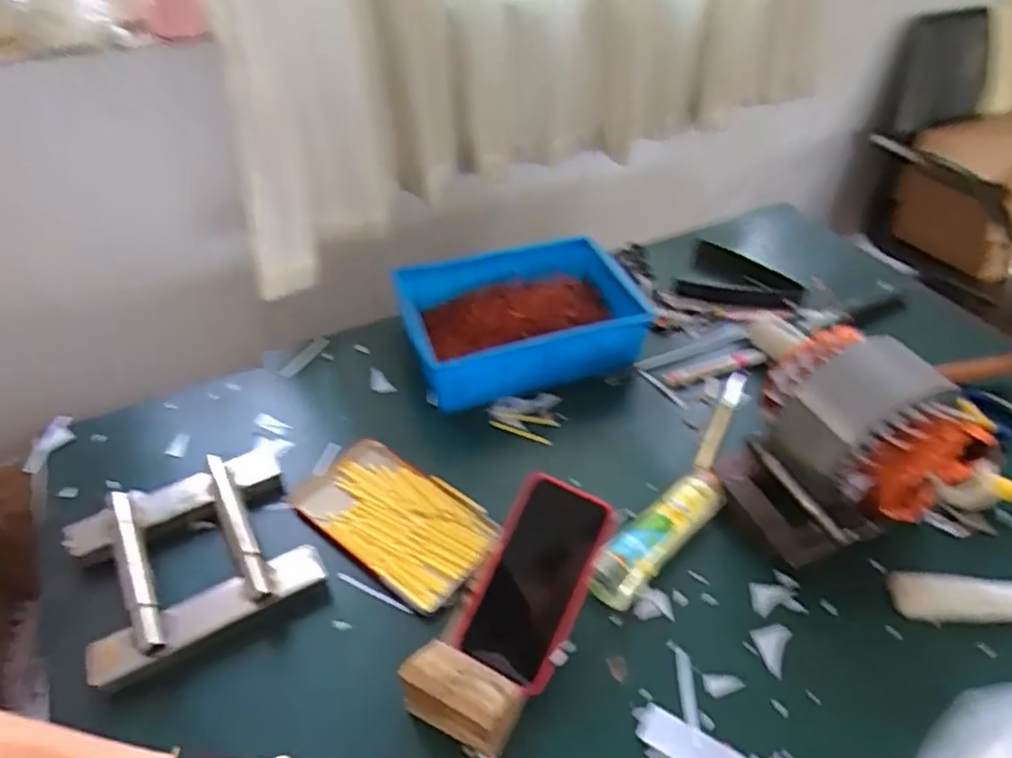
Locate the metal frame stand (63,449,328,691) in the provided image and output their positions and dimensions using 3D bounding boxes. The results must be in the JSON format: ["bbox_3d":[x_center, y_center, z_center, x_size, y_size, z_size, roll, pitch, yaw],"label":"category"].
[{"bbox_3d":[-0.292,0.163,0.618,0.193,0.044,0.183,-21,48,-21],"label":"metal frame stand"}]

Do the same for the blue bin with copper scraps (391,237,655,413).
[{"bbox_3d":[0.017,-0.075,0.862,0.289,0.095,0.193,-12,45,-13],"label":"blue bin with copper scraps"}]

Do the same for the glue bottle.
[{"bbox_3d":[0.151,0.151,0.648,0.192,0.034,0.048,-33,53,-30],"label":"glue bottle"}]

